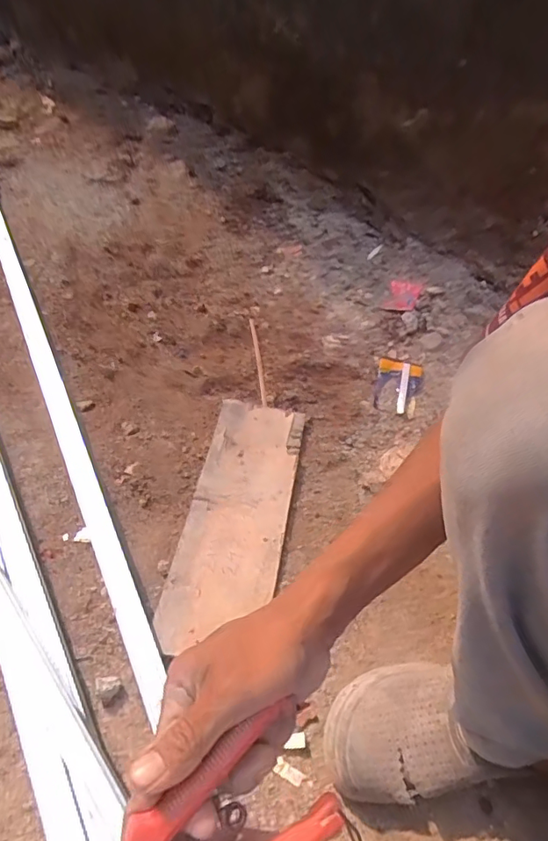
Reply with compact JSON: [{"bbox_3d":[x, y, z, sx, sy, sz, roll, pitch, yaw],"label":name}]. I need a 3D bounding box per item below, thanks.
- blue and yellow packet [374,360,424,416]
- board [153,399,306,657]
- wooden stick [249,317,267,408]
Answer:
[{"bbox_3d":[0.191,-0.054,0.781,0.068,0.012,0.100,12,49,8],"label":"blue and yellow packet"},{"bbox_3d":[-0.042,0.108,0.624,0.114,0.020,0.330,9,49,5],"label":"board"},{"bbox_3d":[-0.024,-0.095,0.802,0.009,0.007,0.199,-4,49,-6],"label":"wooden stick"}]

